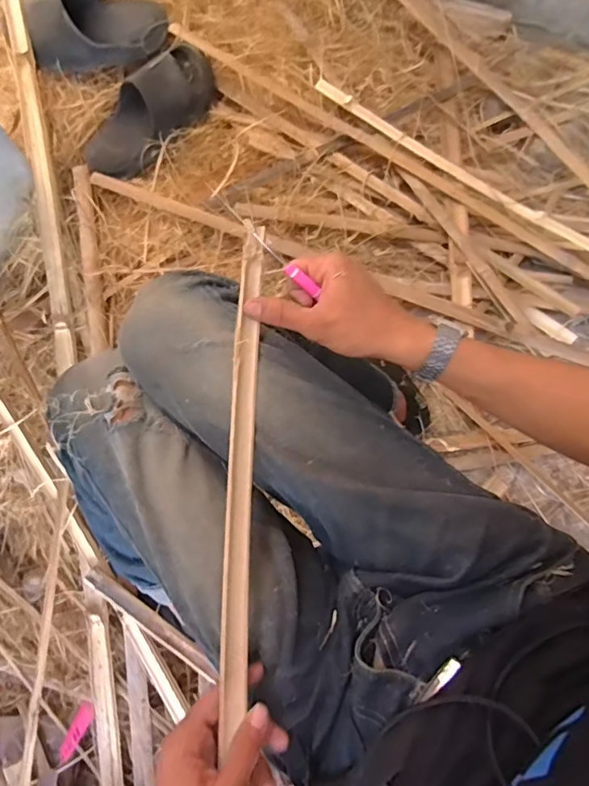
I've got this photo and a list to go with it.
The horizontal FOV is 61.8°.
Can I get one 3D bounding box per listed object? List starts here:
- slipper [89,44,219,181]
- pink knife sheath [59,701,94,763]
[{"bbox_3d":[-0.255,-0.491,0.868,0.275,0.085,0.110,-42,83,6],"label":"slipper"},{"bbox_3d":[-0.341,0.528,0.773,0.024,0.014,0.088,27,80,4],"label":"pink knife sheath"}]

